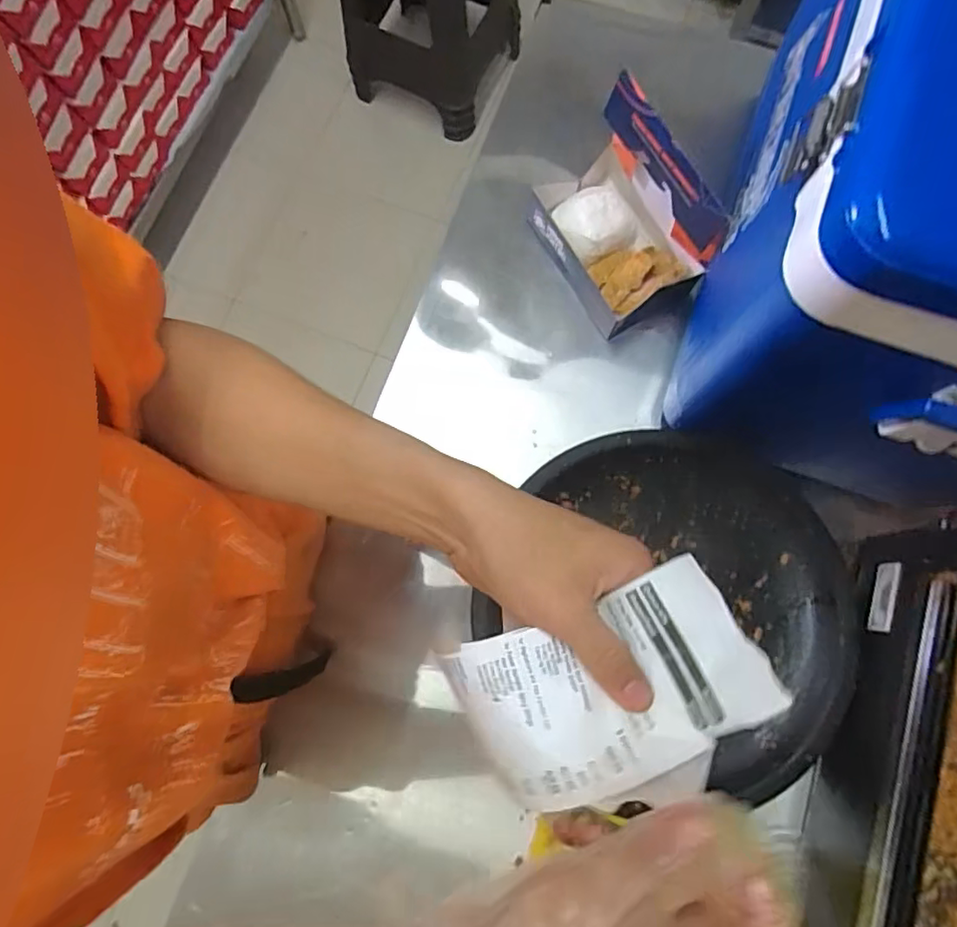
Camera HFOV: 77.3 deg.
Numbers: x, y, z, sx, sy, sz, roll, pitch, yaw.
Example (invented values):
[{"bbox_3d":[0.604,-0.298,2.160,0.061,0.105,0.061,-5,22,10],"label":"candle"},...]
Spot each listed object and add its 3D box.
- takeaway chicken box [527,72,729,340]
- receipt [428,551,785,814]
[{"bbox_3d":[0.147,-0.254,0.604,0.122,0.147,0.176,-31,79,-5],"label":"takeaway chicken box"},{"bbox_3d":[0.062,0.103,0.272,0.131,0.017,0.082,-22,79,-3],"label":"receipt"}]

